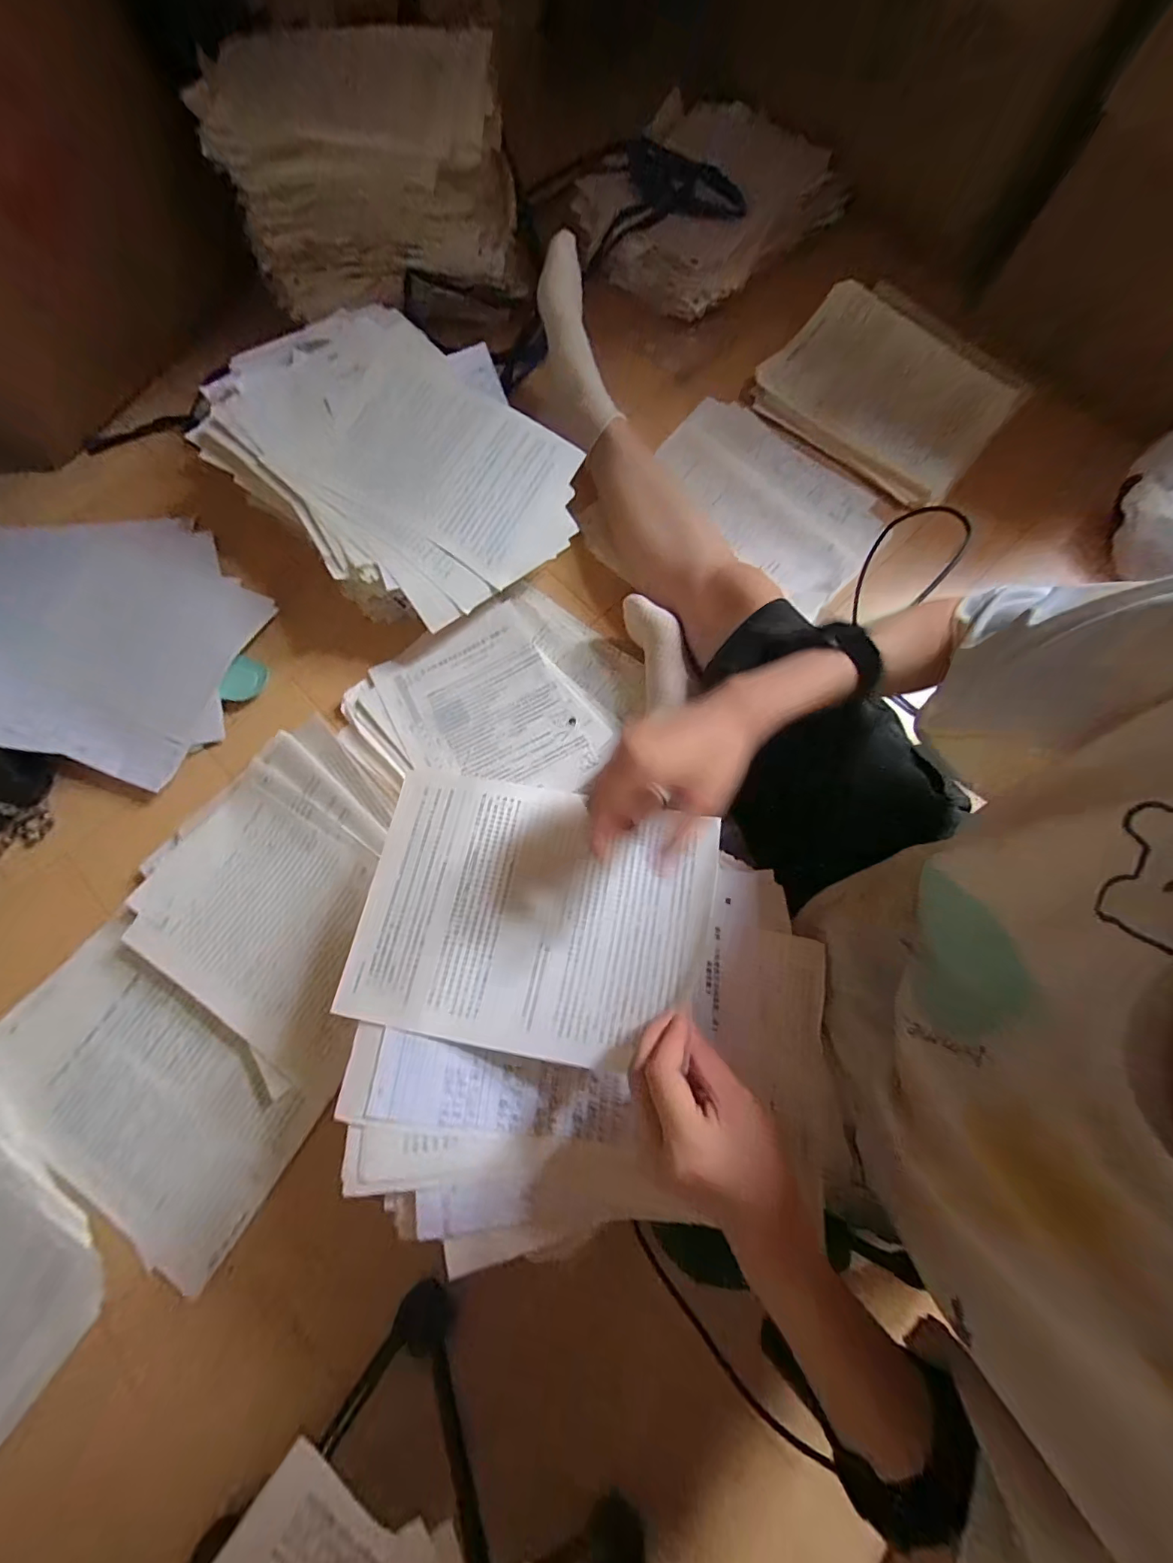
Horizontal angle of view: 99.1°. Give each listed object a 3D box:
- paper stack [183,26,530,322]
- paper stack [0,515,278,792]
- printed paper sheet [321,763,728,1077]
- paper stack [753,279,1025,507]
[{"bbox_3d":[-0.269,-0.744,0.625,0.343,0.221,0.059,-6,67,2],"label":"paper stack"},{"bbox_3d":[-0.586,-0.182,0.595,0.359,0.027,0.322,14,72,-2],"label":"paper stack"},{"bbox_3d":[-0.044,0.093,0.369,0.246,0.056,0.186,10,76,2],"label":"printed paper sheet"},{"bbox_3d":[0.416,-0.544,0.681,0.289,0.043,0.248,41,78,9],"label":"paper stack"}]

